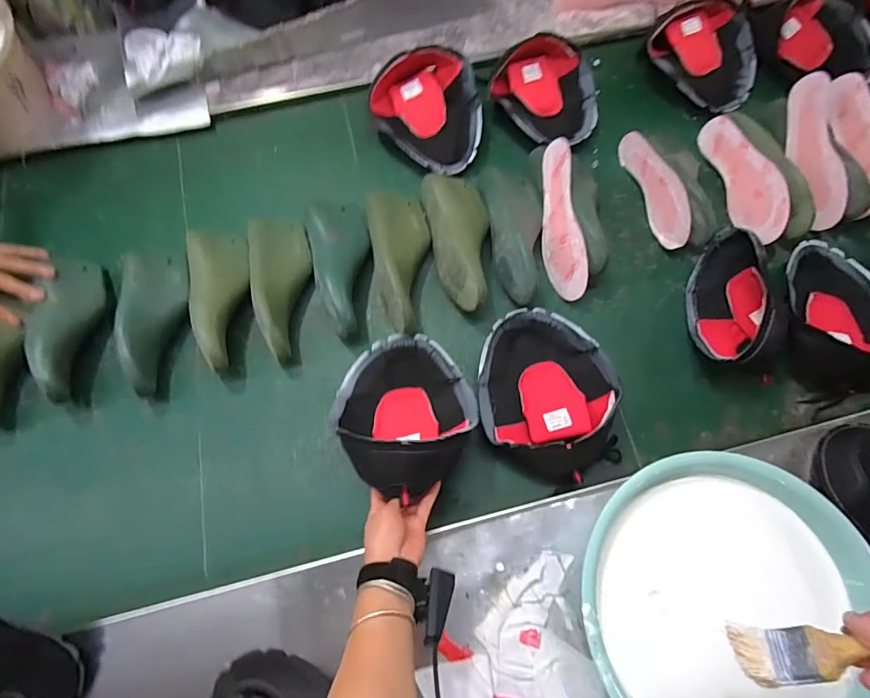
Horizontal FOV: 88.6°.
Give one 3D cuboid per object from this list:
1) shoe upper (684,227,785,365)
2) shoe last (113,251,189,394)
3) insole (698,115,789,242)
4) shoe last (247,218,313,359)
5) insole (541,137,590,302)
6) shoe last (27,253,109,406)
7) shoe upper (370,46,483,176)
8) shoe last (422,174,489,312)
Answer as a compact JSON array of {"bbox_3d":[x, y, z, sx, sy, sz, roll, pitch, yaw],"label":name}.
[{"bbox_3d":[0.444,-0.076,0.663,0.089,0.093,0.213,2,69,0],"label":"shoe upper"},{"bbox_3d":[-0.429,-0.054,0.685,0.102,0.066,0.243,-17,70,-7],"label":"shoe last"},{"bbox_3d":[0.511,-0.286,0.733,0.008,0.082,0.239,-1,72,-32],"label":"insole"},{"bbox_3d":[-0.242,-0.097,0.695,0.096,0.078,0.233,-8,69,-4],"label":"shoe last"},{"bbox_3d":[0.198,-0.201,0.705,0.010,0.082,0.244,-5,86,-28],"label":"insole"},{"bbox_3d":[-0.564,-0.035,0.674,0.084,0.073,0.231,-1,69,-1],"label":"shoe last"},{"bbox_3d":[0.000,-0.414,0.769,0.180,0.080,0.219,-27,72,-11],"label":"shoe upper"},{"bbox_3d":[0.046,-0.175,0.710,0.098,0.079,0.242,-10,69,-5],"label":"shoe last"}]

